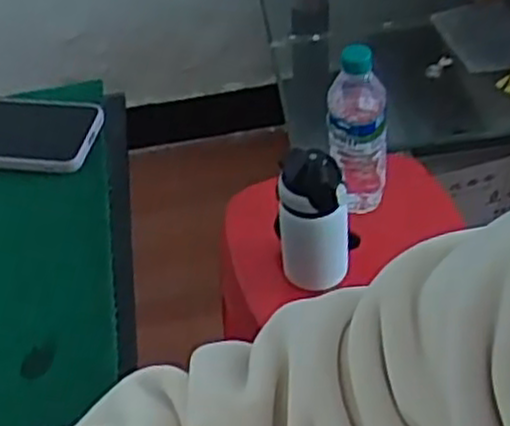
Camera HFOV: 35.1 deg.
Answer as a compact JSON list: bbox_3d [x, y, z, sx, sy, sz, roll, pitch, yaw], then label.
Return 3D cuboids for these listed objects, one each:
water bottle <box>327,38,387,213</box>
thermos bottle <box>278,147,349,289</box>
[{"bbox_3d":[0.118,-0.093,0.927,0.065,0.220,0.061,-2,44,6],"label":"water bottle"},{"bbox_3d":[0.065,0.011,0.882,0.073,0.186,0.064,-2,44,6],"label":"thermos bottle"}]

